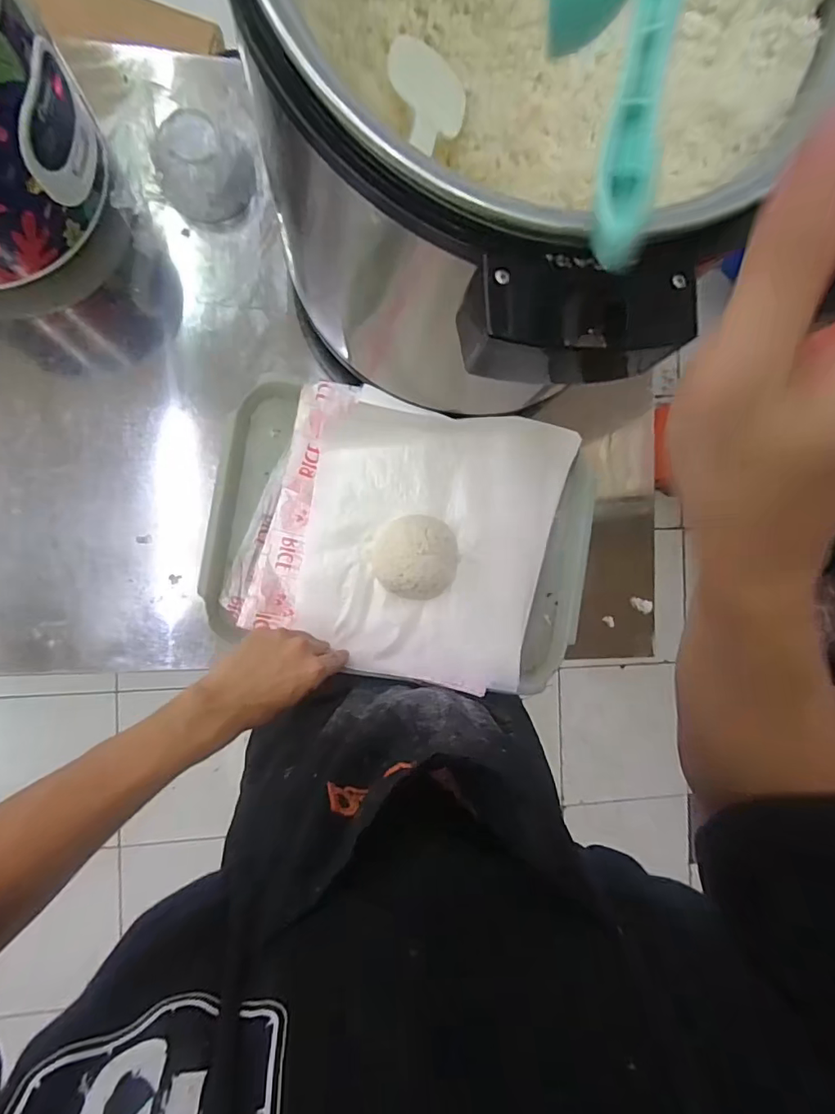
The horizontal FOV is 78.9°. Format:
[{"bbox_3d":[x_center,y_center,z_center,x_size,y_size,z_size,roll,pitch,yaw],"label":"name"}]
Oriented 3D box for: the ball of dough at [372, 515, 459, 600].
[{"bbox_3d":[0.000,0.000,0.543,0.090,0.044,0.086,0,90,-8],"label":"ball of dough"}]

